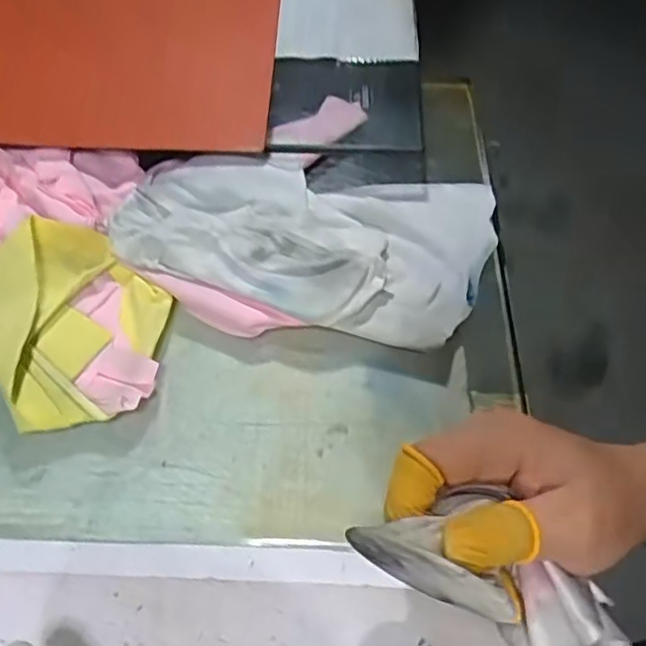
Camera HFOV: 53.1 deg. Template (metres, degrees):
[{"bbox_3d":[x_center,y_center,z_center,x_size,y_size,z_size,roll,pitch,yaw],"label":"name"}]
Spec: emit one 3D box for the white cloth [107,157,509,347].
[{"bbox_3d":[-0.010,-0.050,0.369,0.206,0.028,0.114,9,57,6],"label":"white cloth"}]

